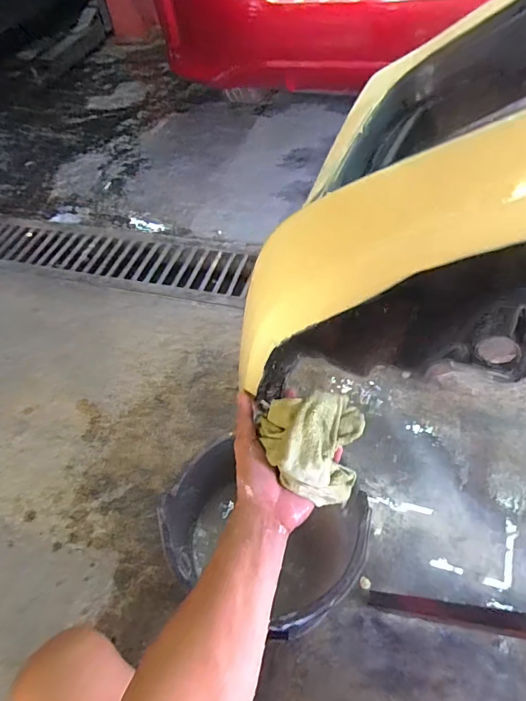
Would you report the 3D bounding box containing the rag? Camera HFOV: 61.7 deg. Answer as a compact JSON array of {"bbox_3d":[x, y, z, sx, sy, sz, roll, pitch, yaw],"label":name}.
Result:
[{"bbox_3d":[0.058,0.108,0.470,0.107,0.094,0.088,-6,50,-1],"label":"rag"}]

